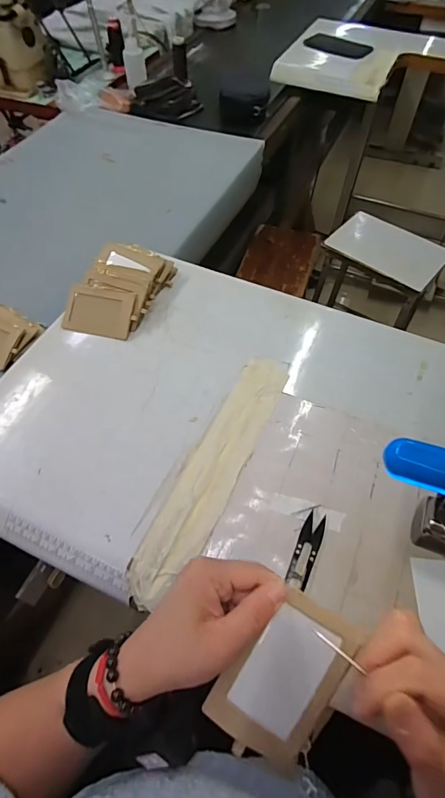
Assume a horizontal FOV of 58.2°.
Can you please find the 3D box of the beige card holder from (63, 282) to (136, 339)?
[{"bbox_3d":[-0.194,-0.138,0.631,0.110,0.007,0.075,11,84,6],"label":"beige card holder"}]

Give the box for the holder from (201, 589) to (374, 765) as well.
[{"bbox_3d":[0.045,0.196,0.282,0.070,0.009,0.109,31,90,11],"label":"holder"}]

